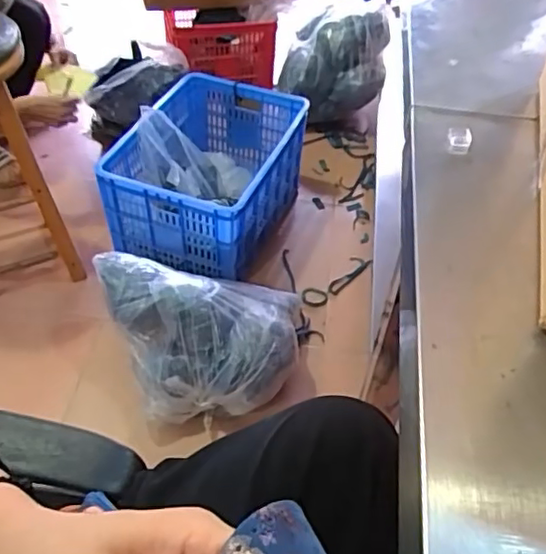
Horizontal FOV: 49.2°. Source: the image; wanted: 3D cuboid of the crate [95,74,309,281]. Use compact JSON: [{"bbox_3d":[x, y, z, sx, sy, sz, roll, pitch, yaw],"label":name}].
[{"bbox_3d":[-0.168,-0.253,1.522,0.390,0.283,0.491,17,48,12],"label":"crate"}]

